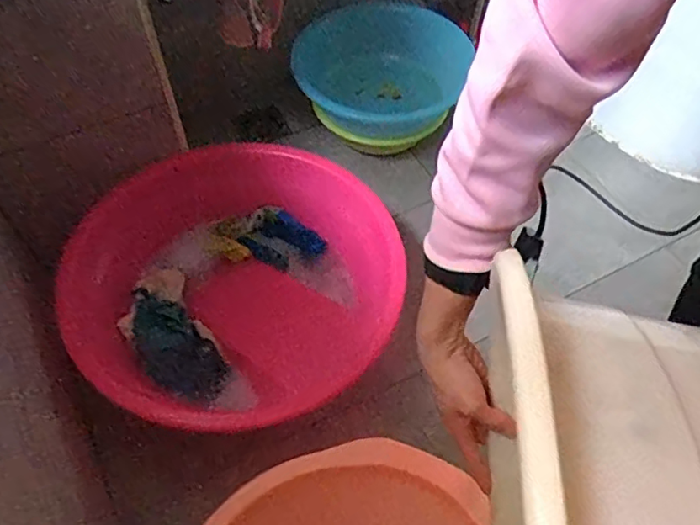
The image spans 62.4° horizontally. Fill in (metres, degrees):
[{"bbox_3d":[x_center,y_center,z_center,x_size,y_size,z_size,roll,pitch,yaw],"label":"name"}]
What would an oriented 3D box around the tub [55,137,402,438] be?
[{"bbox_3d":[-0.168,0.030,0.904,0.506,0.155,0.418,-27,60,-18],"label":"tub"}]

